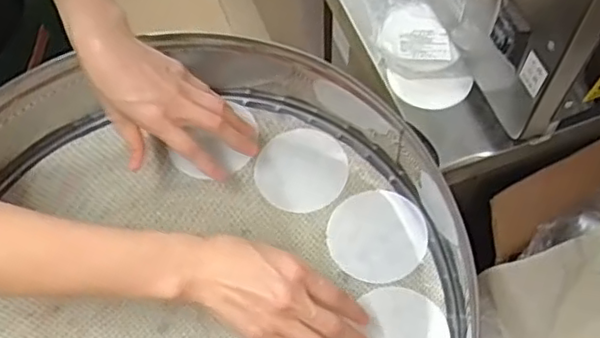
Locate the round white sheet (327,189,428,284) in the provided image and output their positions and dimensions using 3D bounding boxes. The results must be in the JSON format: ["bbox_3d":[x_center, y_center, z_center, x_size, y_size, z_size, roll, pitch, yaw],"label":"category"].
[{"bbox_3d":[0.076,0.063,0.626,0.091,0.005,0.094,-1,63,1],"label":"round white sheet"}]

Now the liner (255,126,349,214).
[{"bbox_3d":[0.002,0.000,0.665,0.091,0.005,0.092,-1,63,1],"label":"liner"}]

